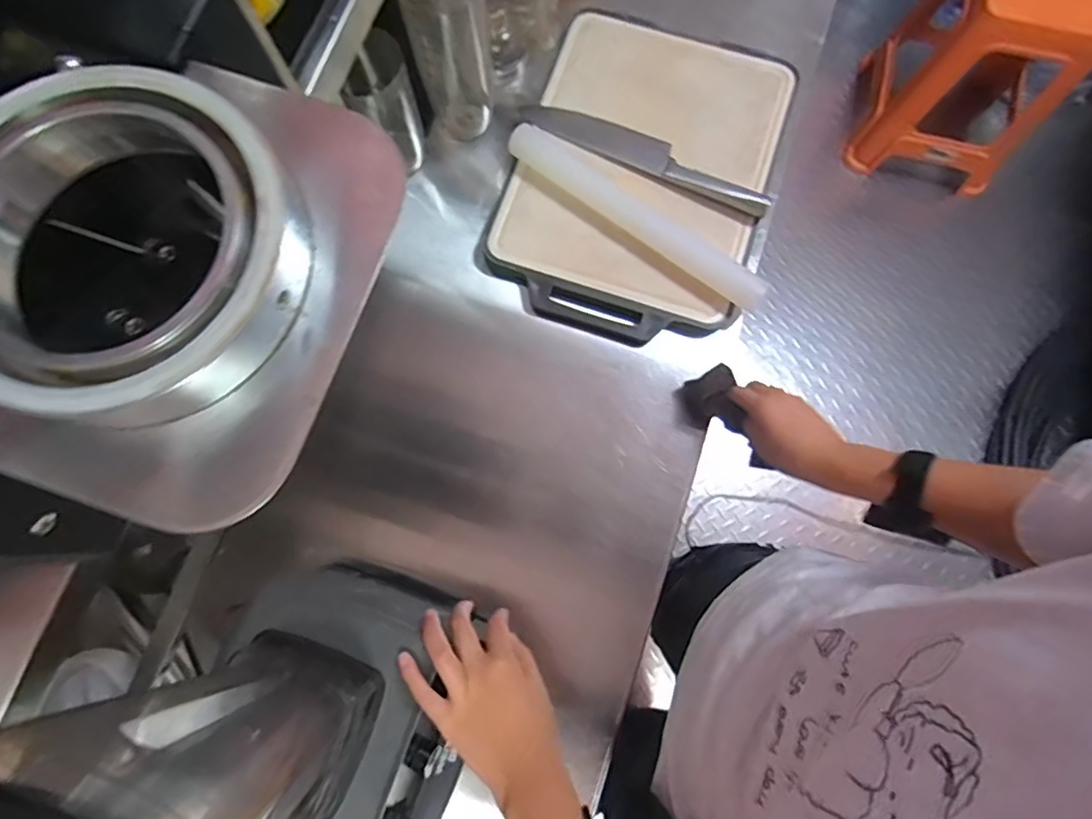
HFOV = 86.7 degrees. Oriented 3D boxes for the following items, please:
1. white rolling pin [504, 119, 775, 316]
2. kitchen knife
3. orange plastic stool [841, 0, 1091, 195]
[{"bbox_3d":[0.104,-0.235,0.674,0.349,0.039,0.047,37,81,6],"label":"white rolling pin"},{"bbox_3d":[0.120,-0.315,0.701,0.317,0.030,0.047,26,80,4],"label":"kitchen knife"},{"bbox_3d":[1.023,-0.826,1.376,0.342,0.470,0.348,19,79,3],"label":"orange plastic stool"}]

